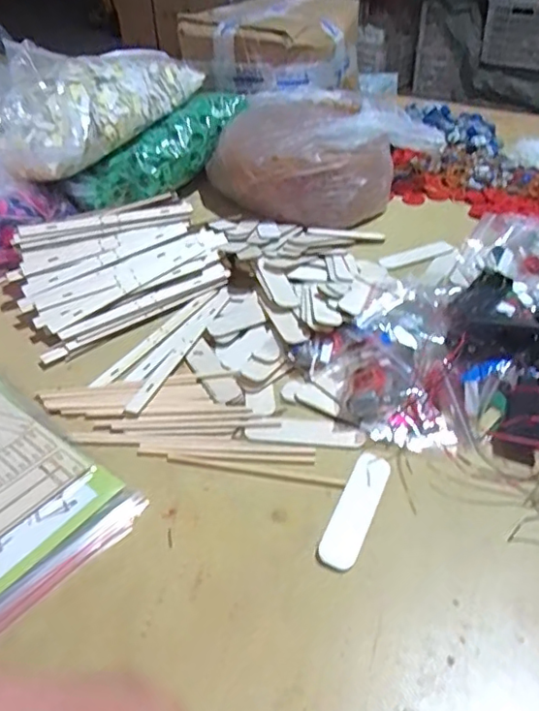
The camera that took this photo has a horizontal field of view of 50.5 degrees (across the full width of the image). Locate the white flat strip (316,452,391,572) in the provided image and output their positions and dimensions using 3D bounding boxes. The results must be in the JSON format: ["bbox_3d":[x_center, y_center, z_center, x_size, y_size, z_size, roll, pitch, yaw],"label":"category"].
[{"bbox_3d":[0.067,0.117,0.440,0.028,0.004,0.106,22,46,15],"label":"white flat strip"}]

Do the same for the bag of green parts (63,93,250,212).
[{"bbox_3d":[-0.149,-0.283,0.799,0.071,0.087,0.298,25,46,27],"label":"bag of green parts"}]

